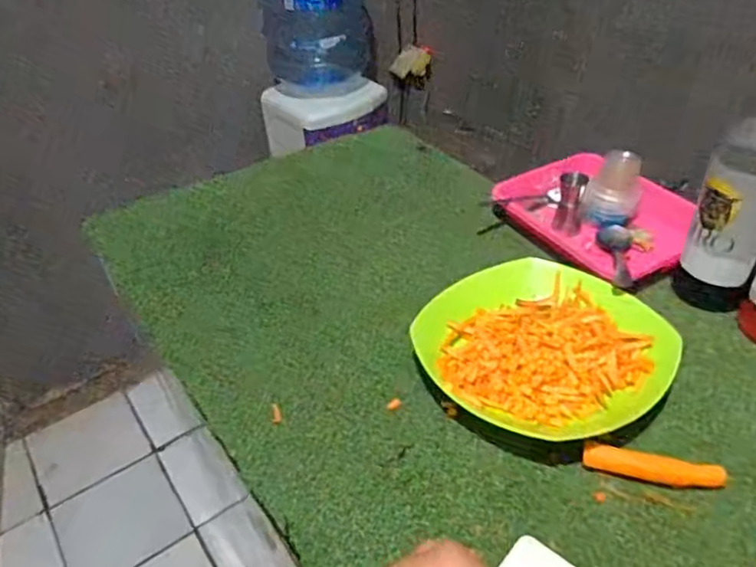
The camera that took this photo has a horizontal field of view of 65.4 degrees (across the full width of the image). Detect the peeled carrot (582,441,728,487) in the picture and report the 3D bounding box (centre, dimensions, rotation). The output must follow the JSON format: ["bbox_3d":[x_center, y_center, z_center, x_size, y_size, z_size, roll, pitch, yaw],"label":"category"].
[{"bbox_3d":[0.213,0.143,0.456,0.101,0.017,0.016,6,42,12],"label":"peeled carrot"}]

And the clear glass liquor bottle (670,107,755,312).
[{"bbox_3d":[0.338,-0.097,0.535,0.067,0.274,0.061,21,46,26],"label":"clear glass liquor bottle"}]

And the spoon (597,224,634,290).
[{"bbox_3d":[0.263,-0.031,0.651,0.038,0.024,0.152,11,25,17],"label":"spoon"}]

